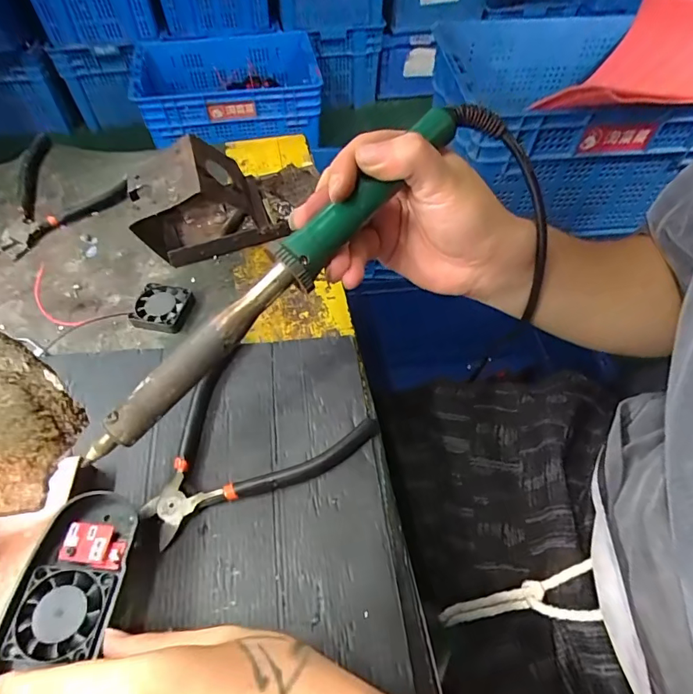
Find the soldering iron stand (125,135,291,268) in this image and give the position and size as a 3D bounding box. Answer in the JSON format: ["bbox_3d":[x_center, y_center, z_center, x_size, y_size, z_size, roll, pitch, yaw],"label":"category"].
[{"bbox_3d":[-0.127,-0.130,0.403,0.107,0.081,0.075,-18,57,-12],"label":"soldering iron stand"}]

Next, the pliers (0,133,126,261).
[{"bbox_3d":[-0.297,-0.150,0.448,0.109,0.030,0.118,34,61,21],"label":"pliers"}]

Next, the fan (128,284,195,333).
[{"bbox_3d":[-0.150,-0.032,0.379,0.043,0.010,0.040,10,55,7],"label":"fan"}]

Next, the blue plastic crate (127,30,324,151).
[{"bbox_3d":[-0.388,-0.895,1.573,0.616,0.181,0.441,-14,56,-10],"label":"blue plastic crate"}]

